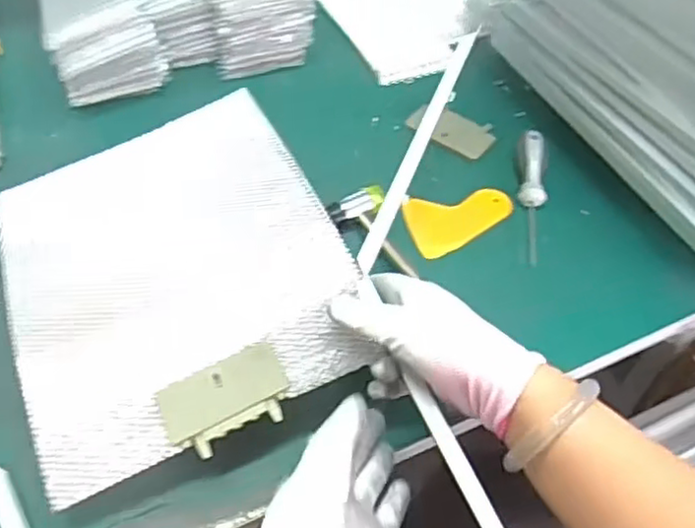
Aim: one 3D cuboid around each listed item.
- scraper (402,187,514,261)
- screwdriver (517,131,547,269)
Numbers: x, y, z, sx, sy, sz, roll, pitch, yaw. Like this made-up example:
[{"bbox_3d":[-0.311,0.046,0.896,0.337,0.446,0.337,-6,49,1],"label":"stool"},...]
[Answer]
[{"bbox_3d":[0.105,-0.042,0.644,0.099,0.008,0.060,-14,53,-12],"label":"scraper"},{"bbox_3d":[0.171,-0.063,0.650,0.022,0.030,0.140,4,64,2],"label":"screwdriver"}]

